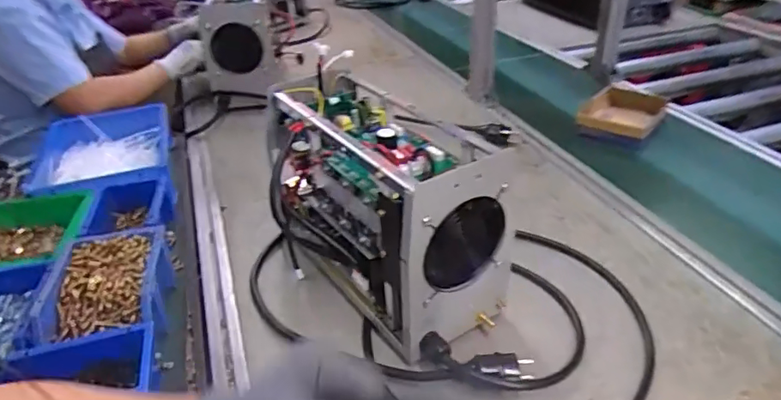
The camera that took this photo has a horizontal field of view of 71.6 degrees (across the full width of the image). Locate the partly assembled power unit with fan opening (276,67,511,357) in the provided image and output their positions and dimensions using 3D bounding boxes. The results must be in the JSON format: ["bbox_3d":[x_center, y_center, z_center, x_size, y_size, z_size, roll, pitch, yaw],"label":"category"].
[{"bbox_3d":[-0.027,0.004,0.689,0.177,0.222,0.338,-20,36,-24],"label":"partly assembled power unit with fan opening"}]

